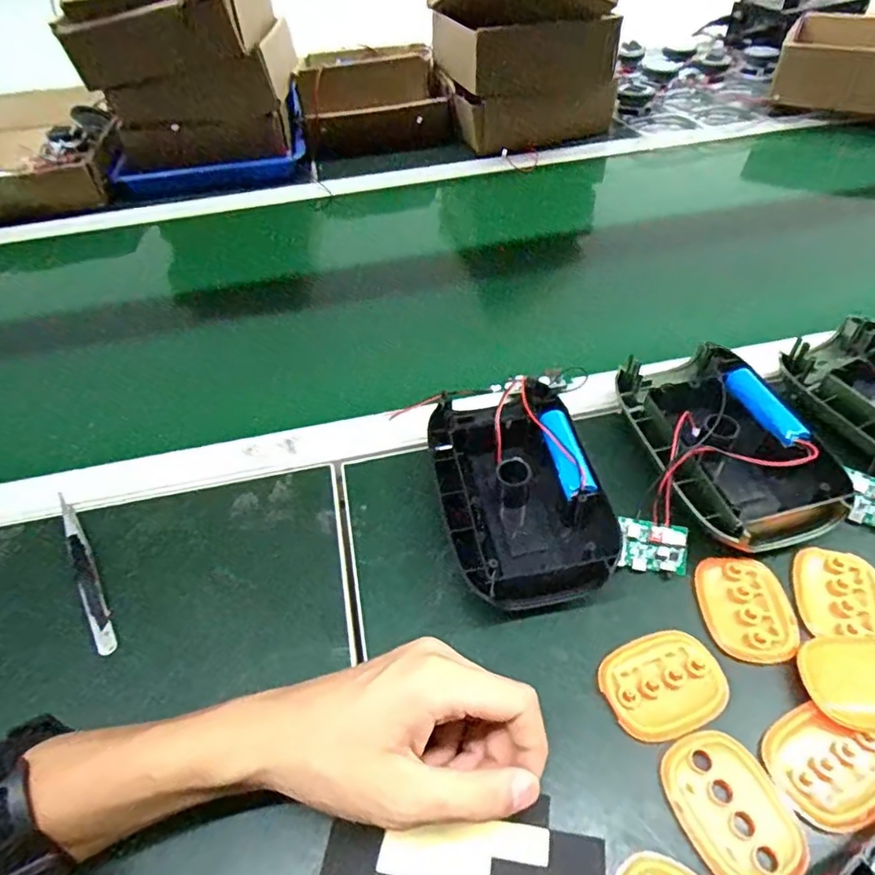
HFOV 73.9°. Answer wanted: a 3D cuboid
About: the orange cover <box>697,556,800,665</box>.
[{"bbox_3d":[0.175,0.096,0.330,0.045,0.005,0.061,1,47,6],"label":"orange cover"}]

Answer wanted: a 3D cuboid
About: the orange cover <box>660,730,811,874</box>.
[{"bbox_3d":[0.135,0.169,0.266,0.048,0.004,0.063,-19,48,-13],"label":"orange cover"}]

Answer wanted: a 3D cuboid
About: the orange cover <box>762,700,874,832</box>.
[{"bbox_3d":[0.187,0.152,0.274,0.060,0.004,0.048,-22,49,-15],"label":"orange cover"}]

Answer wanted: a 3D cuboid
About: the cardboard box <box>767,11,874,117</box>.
[{"bbox_3d":[0.595,-0.530,0.813,0.195,0.062,0.206,21,53,21],"label":"cardboard box"}]

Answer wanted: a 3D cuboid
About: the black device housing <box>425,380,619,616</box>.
[{"bbox_3d":[0.048,0.031,0.375,0.098,0.040,0.149,-12,47,-6],"label":"black device housing"}]

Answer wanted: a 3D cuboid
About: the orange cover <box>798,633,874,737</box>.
[{"bbox_3d":[0.219,0.124,0.295,0.060,0.007,0.049,-2,47,4],"label":"orange cover"}]

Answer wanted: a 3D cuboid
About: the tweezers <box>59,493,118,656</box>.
[{"bbox_3d":[-0.221,0.083,0.364,0.011,0.011,0.118,-28,51,-20],"label":"tweezers"}]

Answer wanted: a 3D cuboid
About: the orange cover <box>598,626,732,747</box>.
[{"bbox_3d":[0.117,0.127,0.304,0.061,0.004,0.049,-20,48,-13],"label":"orange cover"}]

